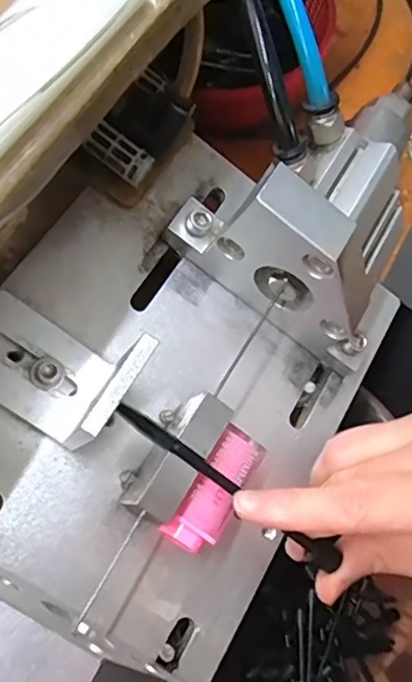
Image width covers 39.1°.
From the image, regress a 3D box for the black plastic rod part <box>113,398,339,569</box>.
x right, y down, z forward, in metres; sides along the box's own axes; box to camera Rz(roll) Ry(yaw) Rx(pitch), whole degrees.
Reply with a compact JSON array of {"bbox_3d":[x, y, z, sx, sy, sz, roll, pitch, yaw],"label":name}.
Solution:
[{"bbox_3d":[0.008,0.052,0.211,0.096,0.005,0.007,37,69,-4],"label":"black plastic rod part"}]

